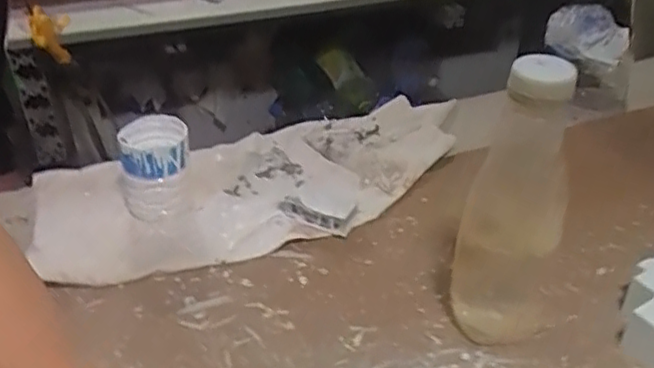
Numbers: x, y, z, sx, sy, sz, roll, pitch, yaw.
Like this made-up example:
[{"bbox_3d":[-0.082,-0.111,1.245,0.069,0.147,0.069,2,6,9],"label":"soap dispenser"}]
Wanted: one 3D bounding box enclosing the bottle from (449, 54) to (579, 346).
[{"bbox_3d":[0.139,0.013,0.469,0.077,0.227,0.071,15,38,20],"label":"bottle"}]

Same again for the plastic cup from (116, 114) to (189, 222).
[{"bbox_3d":[-0.168,-0.017,0.636,0.066,0.083,0.066,-9,36,-12],"label":"plastic cup"}]

